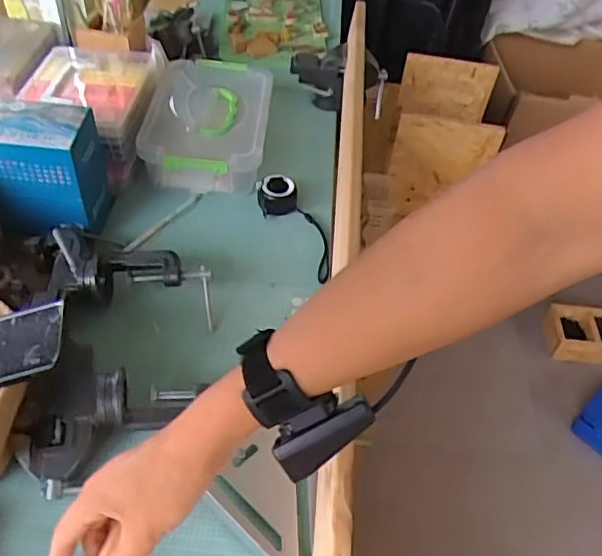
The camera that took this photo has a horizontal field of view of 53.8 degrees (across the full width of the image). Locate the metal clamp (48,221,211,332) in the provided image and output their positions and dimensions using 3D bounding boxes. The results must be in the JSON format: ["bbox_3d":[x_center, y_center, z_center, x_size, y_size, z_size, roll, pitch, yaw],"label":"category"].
[{"bbox_3d":[-0.206,-0.011,0.689,0.180,0.065,0.128,1,48,-5],"label":"metal clamp"}]

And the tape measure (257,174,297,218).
[{"bbox_3d":[-0.033,-0.112,0.810,0.053,0.046,0.042,2,48,-4],"label":"tape measure"}]

